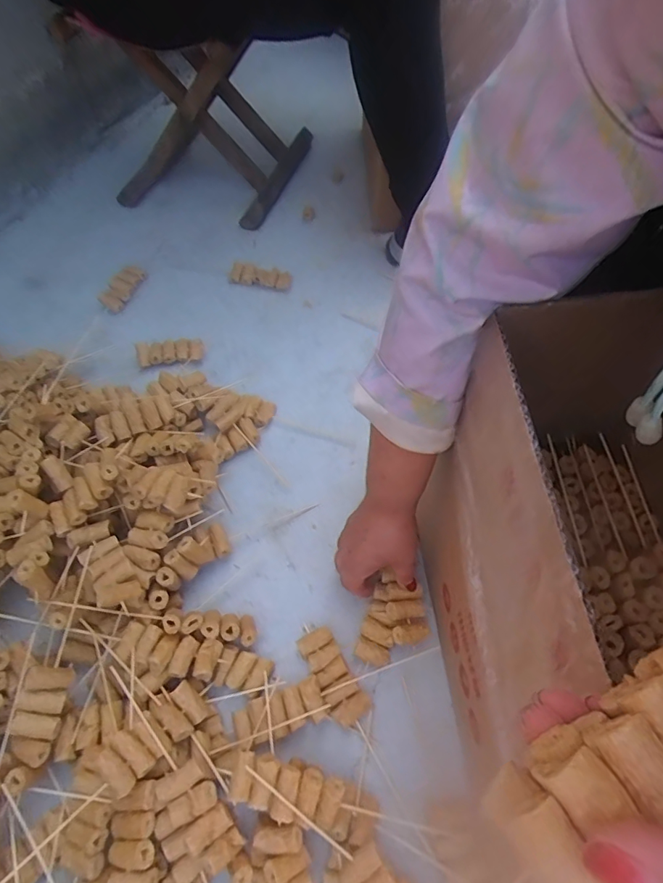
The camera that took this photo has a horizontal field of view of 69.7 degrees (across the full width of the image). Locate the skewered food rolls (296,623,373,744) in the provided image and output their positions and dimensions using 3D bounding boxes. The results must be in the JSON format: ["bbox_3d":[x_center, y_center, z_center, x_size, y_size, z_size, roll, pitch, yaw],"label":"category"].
[{"bbox_3d":[0.004,0.246,0.492,0.038,0.028,0.109,-28,63,-16],"label":"skewered food rolls"}]

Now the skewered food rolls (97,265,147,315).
[{"bbox_3d":[-0.349,-0.258,0.793,0.036,0.027,0.097,18,61,10],"label":"skewered food rolls"}]

